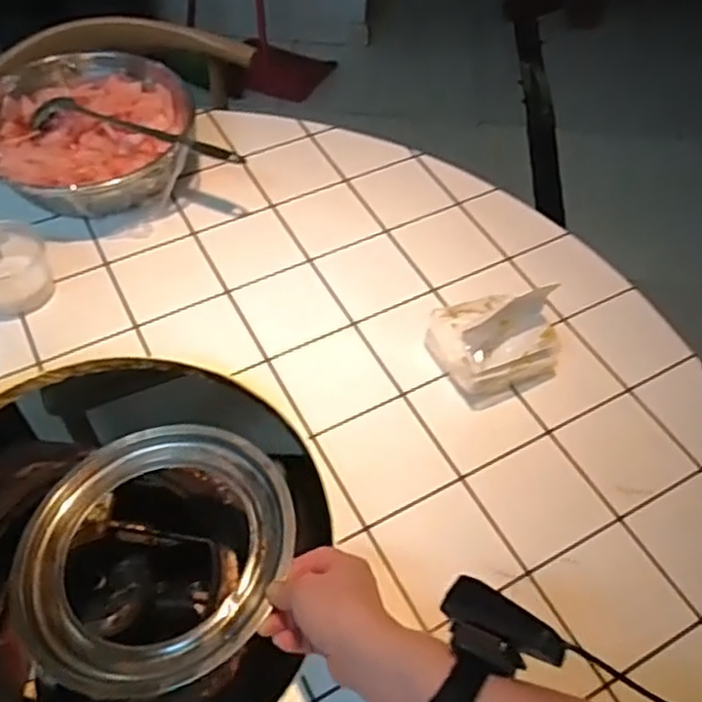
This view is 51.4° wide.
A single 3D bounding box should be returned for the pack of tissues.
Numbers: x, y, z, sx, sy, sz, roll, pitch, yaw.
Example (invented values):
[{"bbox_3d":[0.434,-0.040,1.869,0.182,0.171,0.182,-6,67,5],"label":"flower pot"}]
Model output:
[{"bbox_3d":[0.140,-0.017,0.710,0.103,0.081,0.101,-23,58,-19],"label":"pack of tissues"}]

